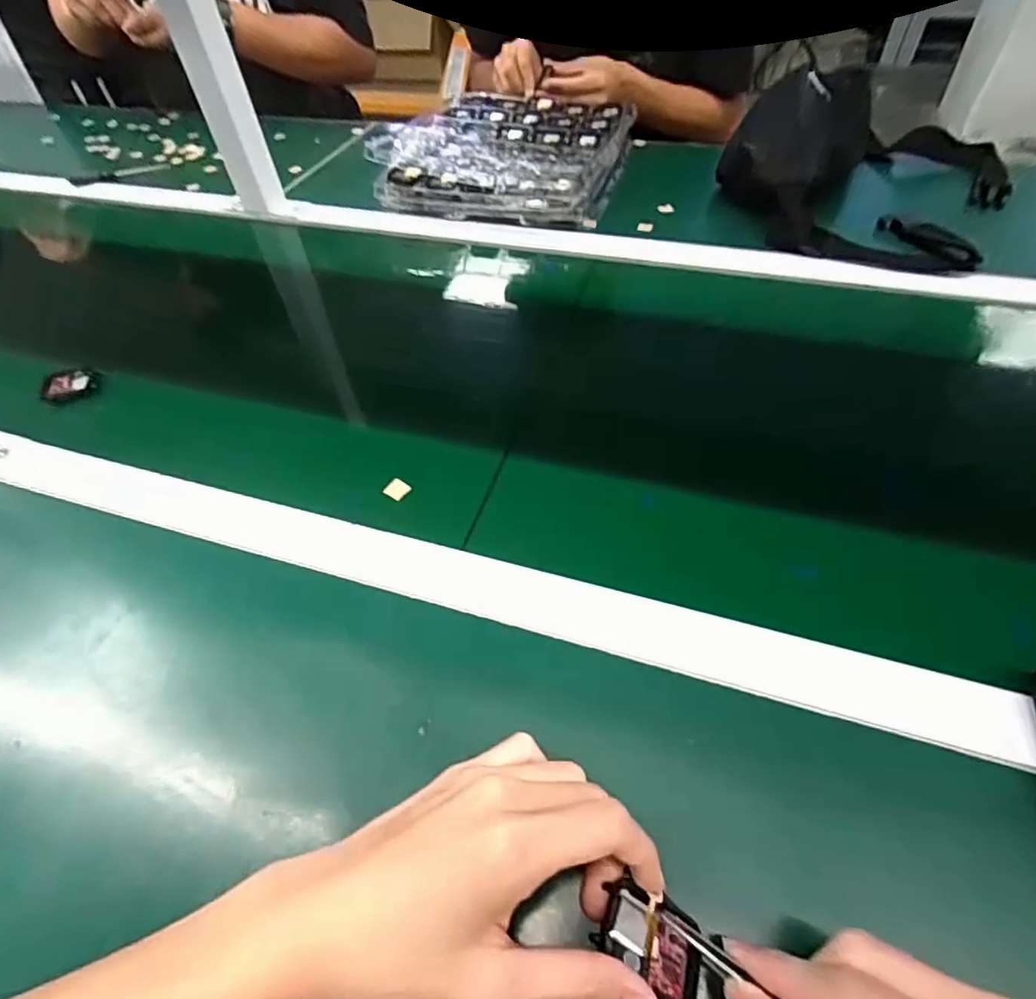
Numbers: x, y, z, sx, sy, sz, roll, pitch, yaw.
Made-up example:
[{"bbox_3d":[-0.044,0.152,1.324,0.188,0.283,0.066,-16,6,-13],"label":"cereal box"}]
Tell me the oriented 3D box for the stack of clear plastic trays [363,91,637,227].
[{"bbox_3d":[-0.008,-0.459,0.751,0.281,0.052,0.282,13,54,14],"label":"stack of clear plastic trays"}]

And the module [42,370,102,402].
[{"bbox_3d":[-0.410,-0.106,0.526,0.042,0.013,0.030,-25,54,-15],"label":"module"}]

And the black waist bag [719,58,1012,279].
[{"bbox_3d":[0.405,-0.399,0.660,0.286,0.116,0.356,27,59,23],"label":"black waist bag"}]

